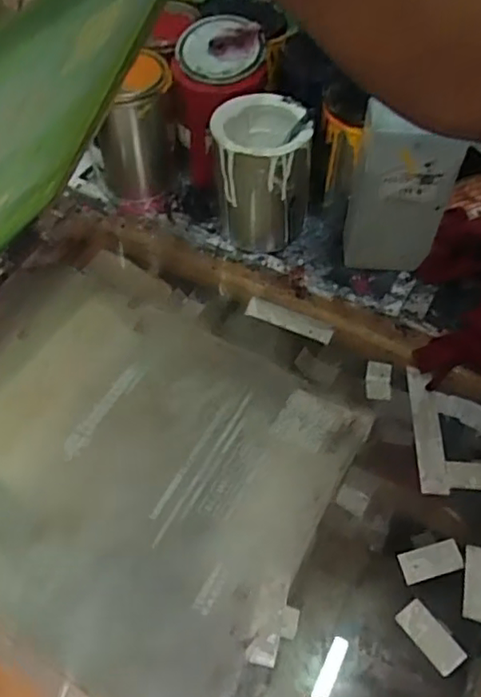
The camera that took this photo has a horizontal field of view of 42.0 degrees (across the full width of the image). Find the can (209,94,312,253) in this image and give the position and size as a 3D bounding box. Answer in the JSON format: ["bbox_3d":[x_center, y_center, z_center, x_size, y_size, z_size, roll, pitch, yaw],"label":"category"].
[{"bbox_3d":[0.025,-0.208,0.753,0.113,0.151,0.118,2,53,-1],"label":"can"}]

